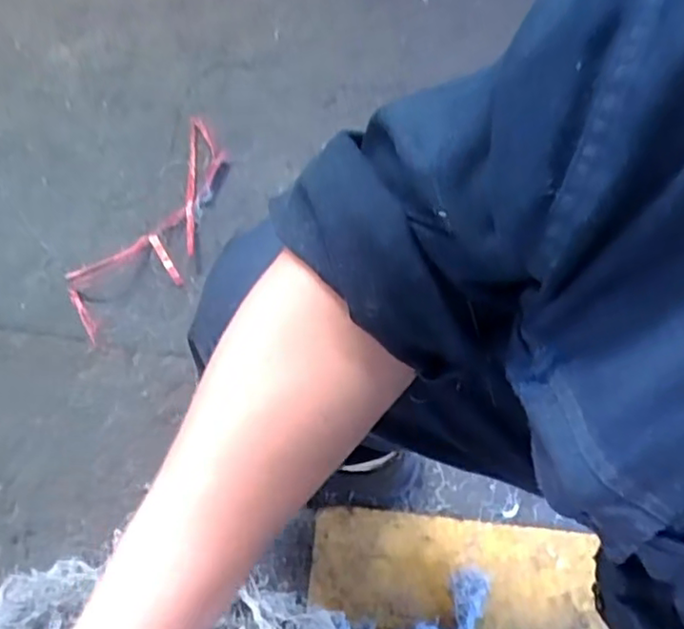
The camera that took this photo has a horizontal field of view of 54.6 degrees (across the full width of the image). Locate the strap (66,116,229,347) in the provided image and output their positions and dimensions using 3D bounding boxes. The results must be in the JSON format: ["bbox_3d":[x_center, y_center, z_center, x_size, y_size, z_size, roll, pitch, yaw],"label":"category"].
[{"bbox_3d":[-0.251,-0.121,0.912,0.143,0.037,0.350,31,70,10],"label":"strap"}]

